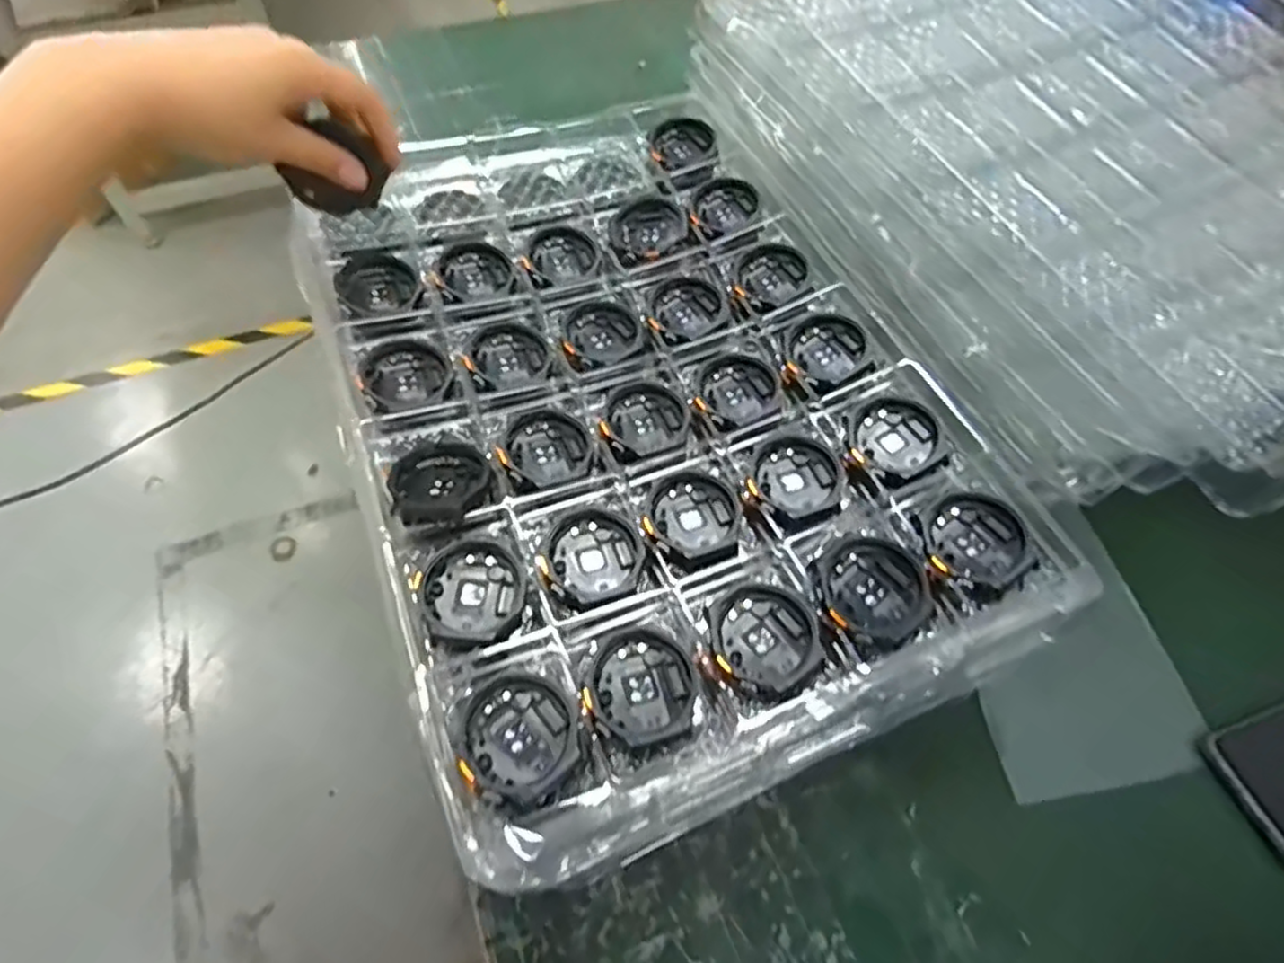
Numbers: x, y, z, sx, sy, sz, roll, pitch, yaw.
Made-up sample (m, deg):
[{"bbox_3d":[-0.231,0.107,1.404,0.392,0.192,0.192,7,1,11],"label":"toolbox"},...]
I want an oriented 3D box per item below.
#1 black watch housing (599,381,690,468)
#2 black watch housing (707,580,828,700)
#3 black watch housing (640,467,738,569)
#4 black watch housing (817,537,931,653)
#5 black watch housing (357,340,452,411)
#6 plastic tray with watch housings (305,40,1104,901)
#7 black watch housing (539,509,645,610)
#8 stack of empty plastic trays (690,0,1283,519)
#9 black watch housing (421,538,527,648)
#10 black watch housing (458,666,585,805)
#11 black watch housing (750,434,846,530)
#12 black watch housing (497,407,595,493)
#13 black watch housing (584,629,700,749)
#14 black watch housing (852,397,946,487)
[{"bbox_3d":[0.001,-0.033,0.388,0.050,0.010,0.050,1,57,-1],"label":"black watch housing"},{"bbox_3d":[0.056,0.071,0.315,0.052,0.013,0.048,1,57,-1],"label":"black watch housing"},{"bbox_3d":[0.026,0.018,0.353,0.046,0.009,0.054,4,57,2],"label":"black watch housing"},{"bbox_3d":[0.107,0.051,0.323,0.047,0.011,0.053,-2,57,-2],"label":"black watch housing"},{"bbox_3d":[-0.133,-0.061,0.388,0.046,0.012,0.048,1,57,-1],"label":"black watch housing"},{"bbox_3d":[-0.011,-0.065,0.406,0.310,0.038,0.481,-19,59,-13],"label":"plastic tray with watch housings"},{"bbox_3d":[-0.023,0.037,0.337,0.047,0.010,0.051,1,57,-1],"label":"black watch housing"},{"bbox_3d":[0.285,-0.200,0.444,0.334,0.116,0.438,-24,60,-16],"label":"stack of empty plastic trays"},{"bbox_3d":[-0.077,0.052,0.321,0.046,0.011,0.048,1,57,-1],"label":"black watch housing"},{"bbox_3d":[-0.052,0.107,0.288,0.048,0.014,0.049,1,57,-1],"label":"black watch housing"},{"bbox_3d":[0.083,-0.001,0.364,0.049,0.009,0.050,1,57,-1],"label":"black watch housing"},{"bbox_3d":[-0.051,-0.017,0.370,0.048,0.012,0.050,1,57,-1],"label":"black watch housing"},{"bbox_3d":[0.001,0.090,0.303,0.048,0.011,0.048,1,57,-1],"label":"black watch housing"},{"bbox_3d":[0.134,-0.022,0.368,0.046,0.015,0.045,1,57,-1],"label":"black watch housing"}]

